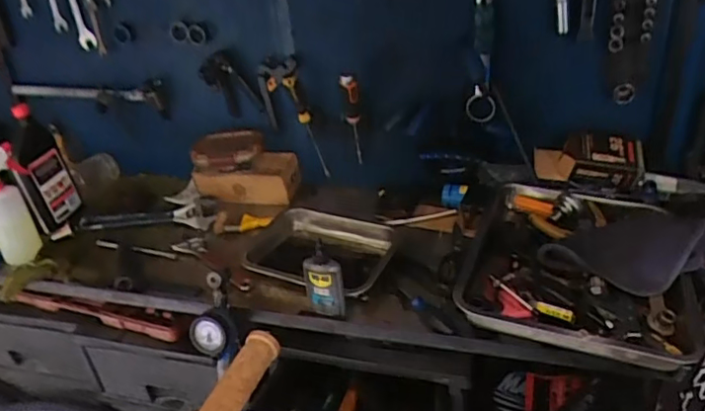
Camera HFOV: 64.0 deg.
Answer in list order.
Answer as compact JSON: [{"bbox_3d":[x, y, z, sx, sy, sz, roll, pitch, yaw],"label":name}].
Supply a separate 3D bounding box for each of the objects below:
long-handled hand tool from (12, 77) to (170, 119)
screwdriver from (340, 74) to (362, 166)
[{"bbox_3d":[-0.604,-0.243,1.270,0.424,0.083,0.038,5,31,19],"label":"long-handled hand tool"},{"bbox_3d":[0.002,-0.168,1.094,0.029,0.235,0.029,-5,57,3],"label":"screwdriver"}]

